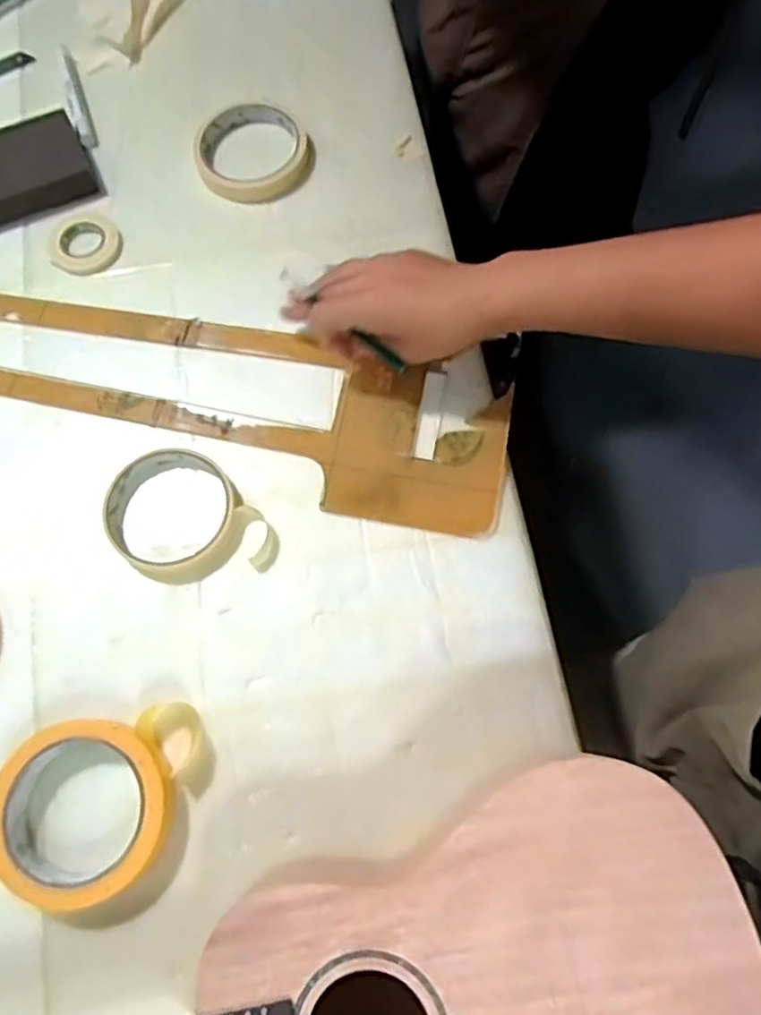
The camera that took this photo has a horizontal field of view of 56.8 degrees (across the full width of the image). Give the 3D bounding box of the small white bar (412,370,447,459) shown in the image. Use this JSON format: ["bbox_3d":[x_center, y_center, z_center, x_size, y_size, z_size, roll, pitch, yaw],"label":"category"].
[{"bbox_3d":[0.035,-0.067,0.495,0.016,0.004,0.070,9,71,3],"label":"small white bar"}]

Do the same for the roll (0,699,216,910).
[{"bbox_3d":[-0.158,0.169,0.404,0.121,0.025,0.095,-16,72,-5],"label":"roll"}]

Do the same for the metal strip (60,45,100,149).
[{"bbox_3d":[-0.255,-0.345,0.586,0.016,0.014,0.103,-18,72,-6],"label":"metal strip"}]

